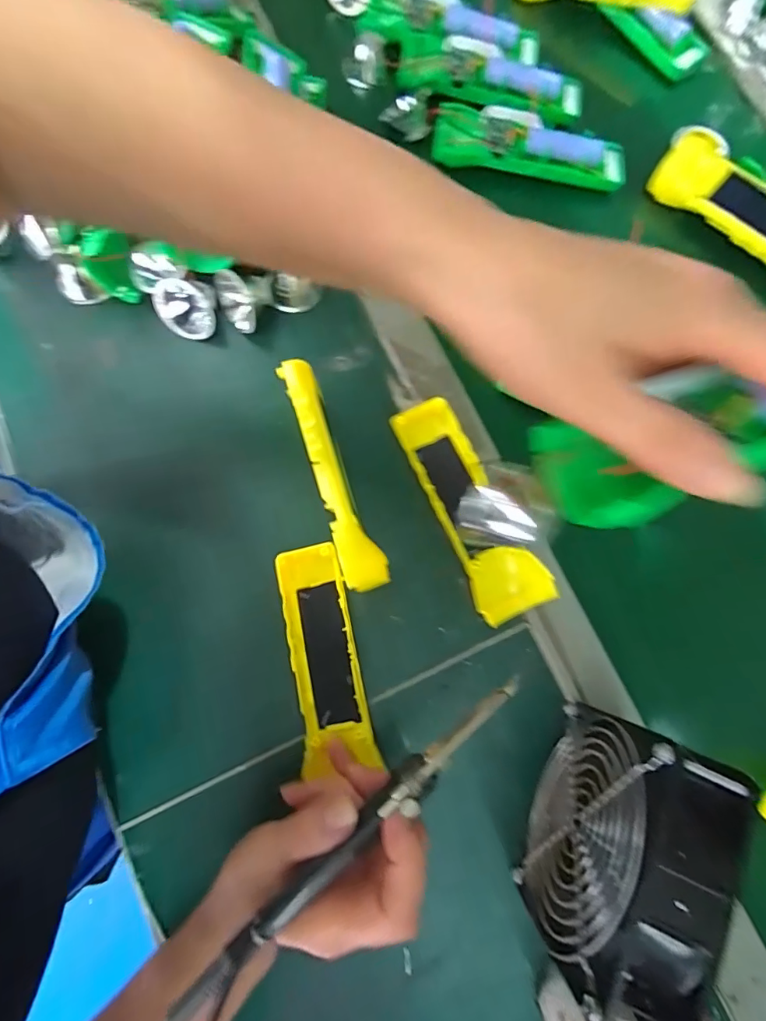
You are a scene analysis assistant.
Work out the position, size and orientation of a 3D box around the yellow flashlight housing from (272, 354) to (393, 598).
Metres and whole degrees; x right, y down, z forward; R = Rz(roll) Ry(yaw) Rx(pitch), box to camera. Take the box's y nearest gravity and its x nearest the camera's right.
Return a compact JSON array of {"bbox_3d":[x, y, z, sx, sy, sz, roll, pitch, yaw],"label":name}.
[{"bbox_3d":[-0.035,-0.024,0.329,0.027,0.047,0.161,-18,79,-8],"label":"yellow flashlight housing"}]

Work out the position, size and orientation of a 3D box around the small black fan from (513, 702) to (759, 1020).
[{"bbox_3d":[0.119,0.174,0.255,0.046,0.123,0.116,25,77,2],"label":"small black fan"}]

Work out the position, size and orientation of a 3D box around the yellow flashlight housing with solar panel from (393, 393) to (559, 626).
[{"bbox_3d":[0.061,-0.002,0.337,0.049,0.028,0.162,-22,80,-9],"label":"yellow flashlight housing with solar panel"}]

